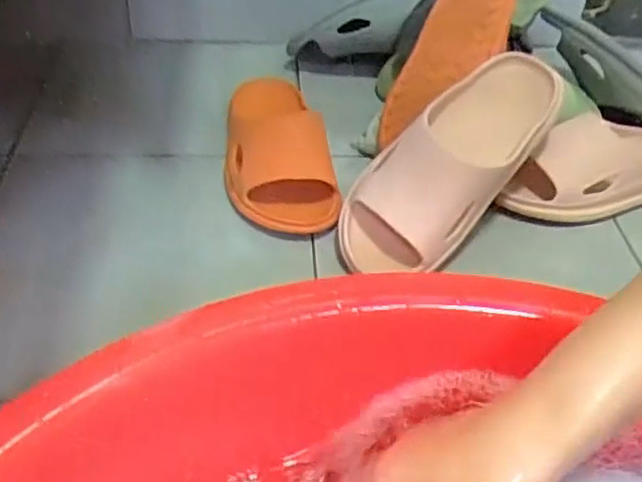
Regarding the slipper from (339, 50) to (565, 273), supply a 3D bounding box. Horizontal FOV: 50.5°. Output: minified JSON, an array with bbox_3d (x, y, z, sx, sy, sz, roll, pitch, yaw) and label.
[{"bbox_3d":[0.130,-0.087,0.623,0.113,0.095,0.245,27,61,23],"label":"slipper"}]

